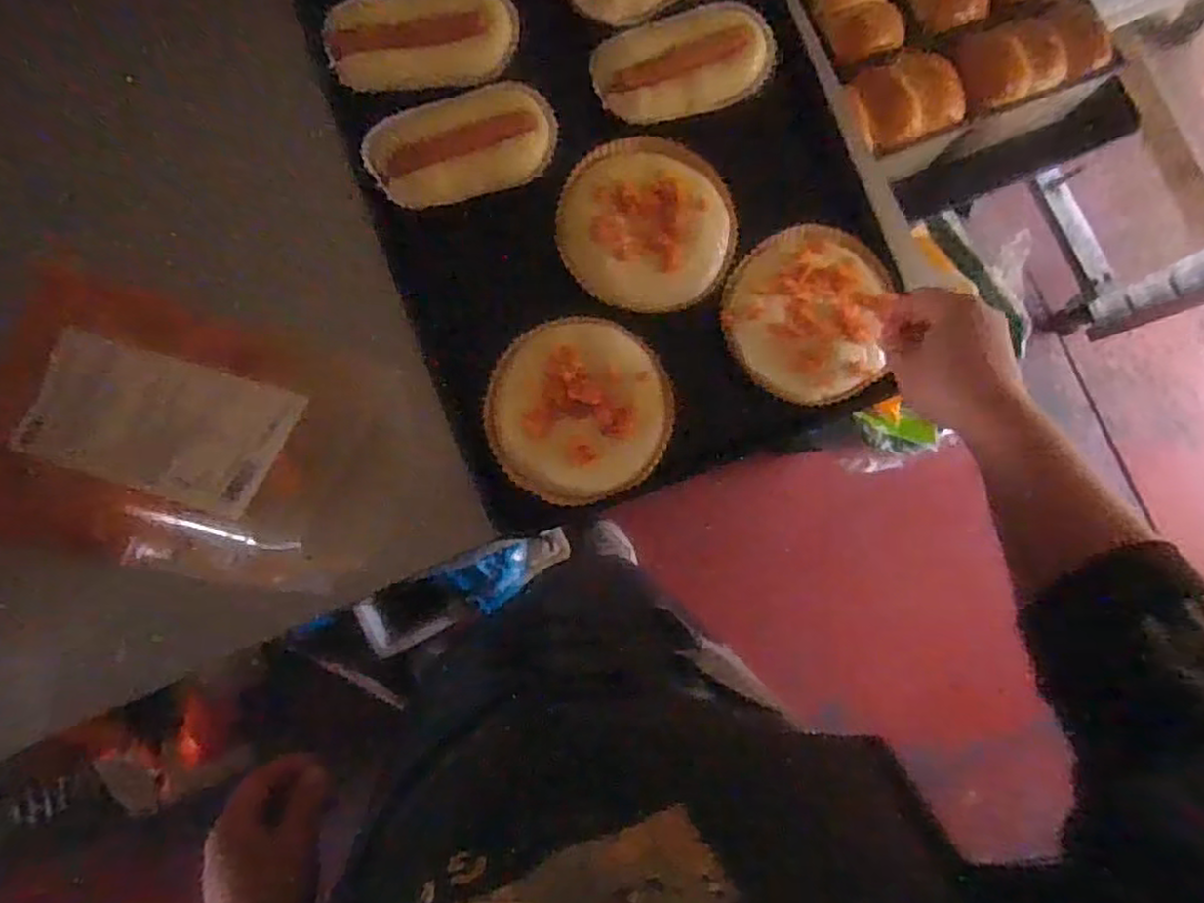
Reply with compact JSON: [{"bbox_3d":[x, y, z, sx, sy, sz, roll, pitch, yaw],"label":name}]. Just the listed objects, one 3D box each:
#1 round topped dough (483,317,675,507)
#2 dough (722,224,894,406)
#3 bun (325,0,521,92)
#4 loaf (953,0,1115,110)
[{"bbox_3d":[-0.018,-0.035,0.576,0.148,0.017,0.150,0,85,-5],"label":"round topped dough"},{"bbox_3d":[0.173,-0.121,0.600,0.134,0.020,0.151,9,84,-7],"label":"dough"},{"bbox_3d":[-0.148,-0.349,0.591,0.155,0.033,0.067,-16,87,-6],"label":"bun"},{"bbox_3d":[0.532,-0.497,0.892,0.187,0.067,0.106,-21,87,-7],"label":"loaf"}]

